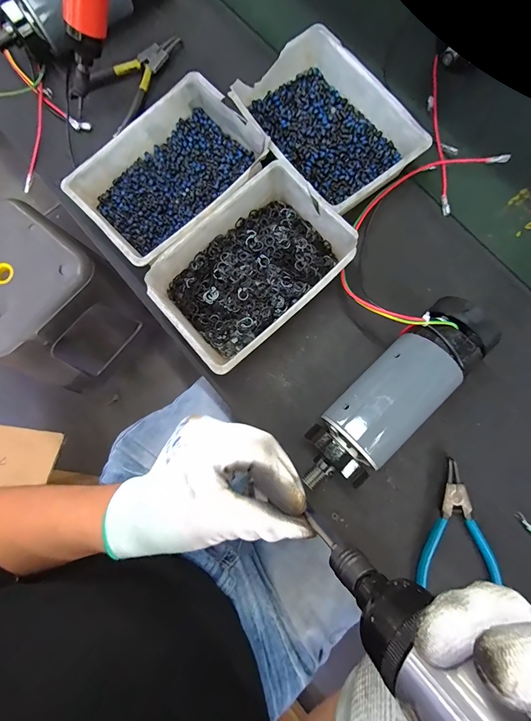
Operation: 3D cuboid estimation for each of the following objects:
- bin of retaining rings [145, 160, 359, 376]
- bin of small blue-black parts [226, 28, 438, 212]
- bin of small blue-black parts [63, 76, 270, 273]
[{"bbox_3d":[-0.016,-0.098,0.377,0.201,0.055,0.141,-43,82,-5],"label":"bin of retaining rings"},{"bbox_3d":[0.071,-0.271,0.402,0.148,0.048,0.206,-40,82,-5],"label":"bin of small blue-black parts"},{"bbox_3d":[-0.108,-0.212,0.397,0.201,0.055,0.148,-43,82,-5],"label":"bin of small blue-black parts"}]

